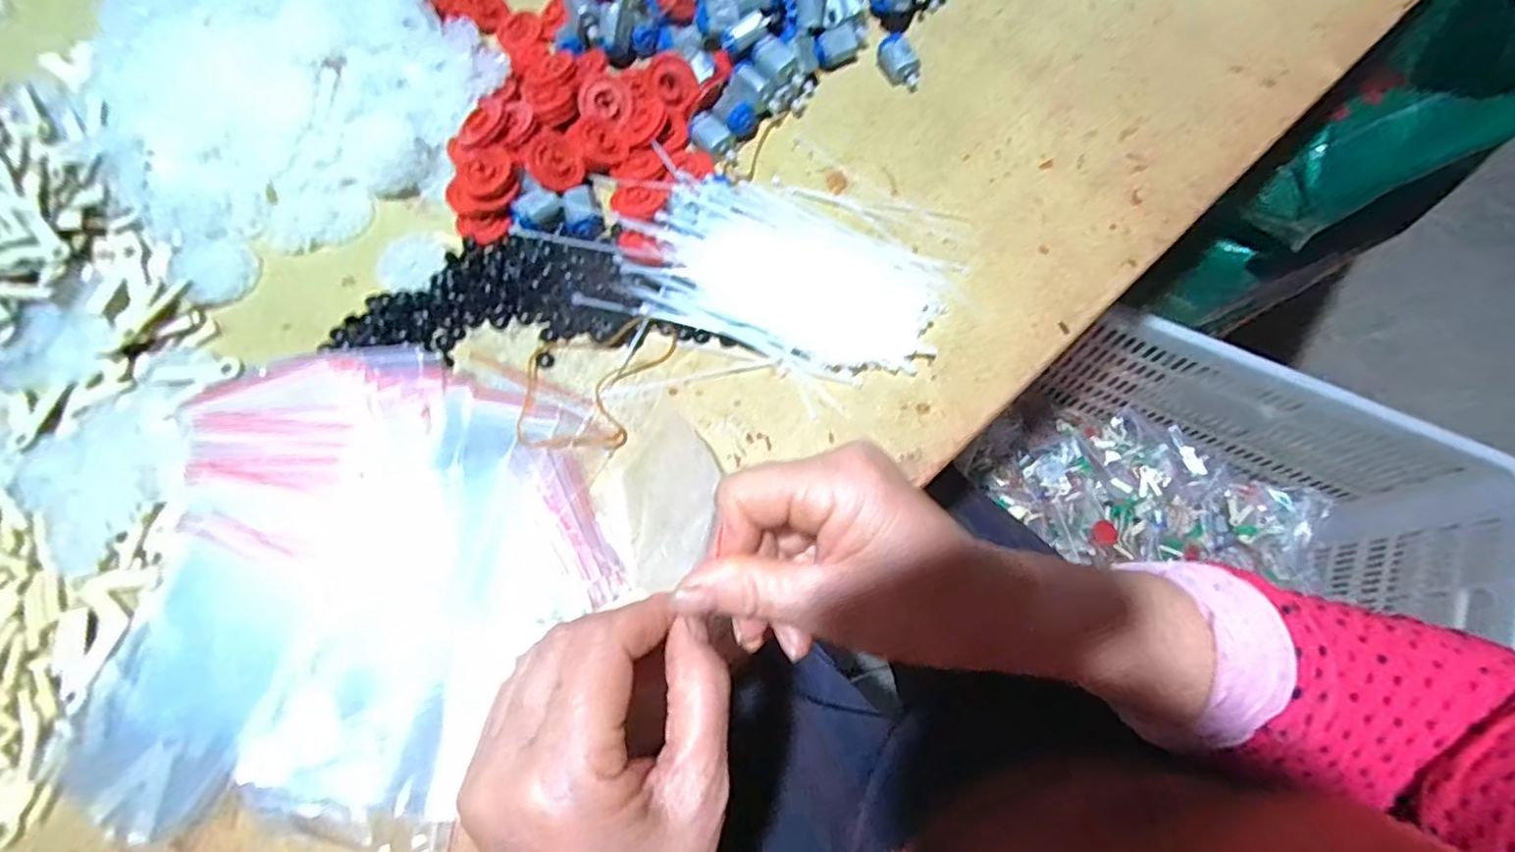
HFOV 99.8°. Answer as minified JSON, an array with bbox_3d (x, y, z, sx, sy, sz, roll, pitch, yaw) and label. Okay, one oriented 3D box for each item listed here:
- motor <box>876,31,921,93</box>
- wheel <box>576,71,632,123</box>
[{"bbox_3d":[0.090,-0.230,0.403,0.018,0.015,0.035,-33,73,-10],"label":"motor"},{"bbox_3d":[-0.094,-0.203,0.395,0.031,0.004,0.032,2,83,-19],"label":"wheel"}]

